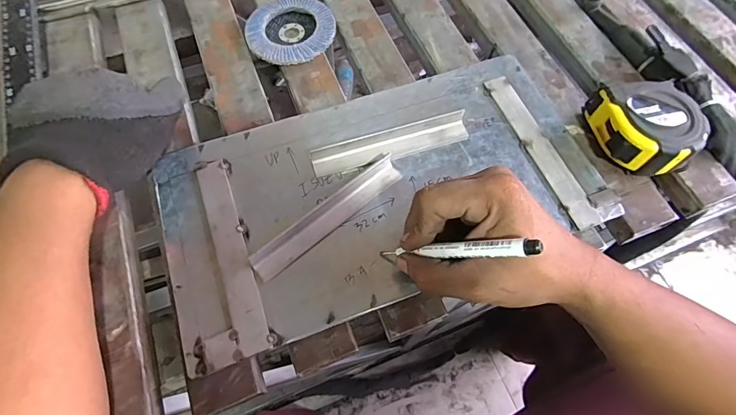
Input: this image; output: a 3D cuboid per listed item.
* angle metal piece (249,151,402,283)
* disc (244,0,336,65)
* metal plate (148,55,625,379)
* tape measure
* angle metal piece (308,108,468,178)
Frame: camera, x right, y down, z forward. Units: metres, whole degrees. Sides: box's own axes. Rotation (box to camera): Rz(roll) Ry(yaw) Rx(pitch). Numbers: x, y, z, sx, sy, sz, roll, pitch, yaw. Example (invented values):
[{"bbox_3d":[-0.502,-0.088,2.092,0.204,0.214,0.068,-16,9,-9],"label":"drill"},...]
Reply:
[{"bbox_3d":[-0.034,0.005,0.345,0.148,0.016,0.027,-38,71,-18],"label":"angle metal piece"},{"bbox_3d":[-0.084,-0.194,0.450,0.097,0.013,0.092,1,65,-1],"label":"disc"},{"bbox_3d":[0.013,-0.022,0.364,0.376,0.012,0.199,-19,66,-10],"label":"metal plate"},{"bbox_3d":[0.257,-0.074,0.377,0.086,0.047,0.083,1,65,-1],"label":"tape measure"},{"bbox_3d":[0.022,-0.059,0.378,0.148,0.014,0.024,-16,66,-9],"label":"angle metal piece"}]

